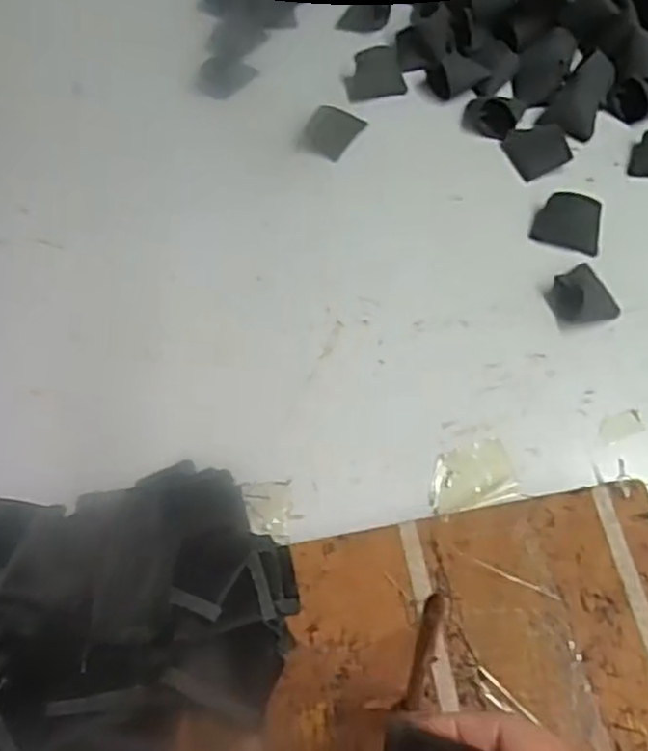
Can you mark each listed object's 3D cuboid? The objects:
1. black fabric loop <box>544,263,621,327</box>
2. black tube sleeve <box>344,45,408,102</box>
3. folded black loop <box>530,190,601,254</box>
[{"bbox_3d":[0.167,-0.055,0.458,0.040,0.024,0.040,-18,63,-6],"label":"black fabric loop"},{"bbox_3d":[0.040,-0.244,0.568,0.046,0.015,0.037,-10,62,-1],"label":"black tube sleeve"},{"bbox_3d":[0.169,-0.106,0.486,0.043,0.015,0.035,15,64,11],"label":"folded black loop"}]

